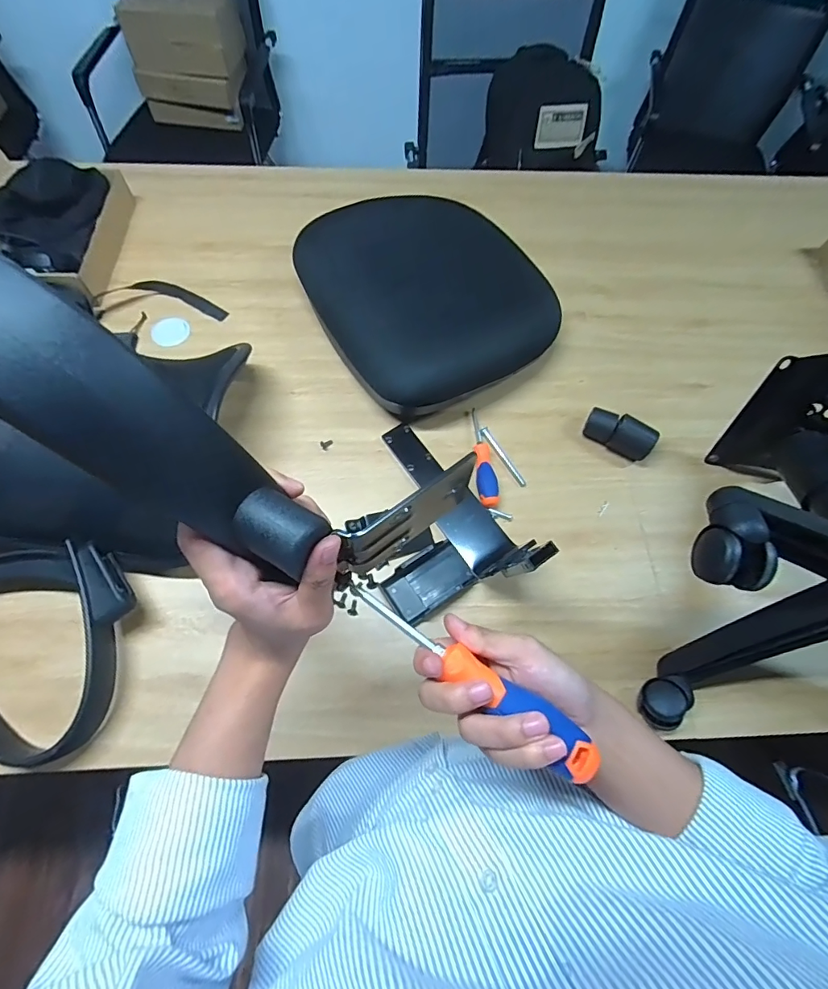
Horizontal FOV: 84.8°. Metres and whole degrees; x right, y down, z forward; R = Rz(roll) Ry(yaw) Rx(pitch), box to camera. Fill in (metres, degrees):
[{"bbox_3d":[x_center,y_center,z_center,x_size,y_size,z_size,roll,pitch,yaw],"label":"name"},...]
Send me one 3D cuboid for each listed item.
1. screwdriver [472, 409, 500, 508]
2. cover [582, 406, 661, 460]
[{"bbox_3d":[0.108,-0.062,0.739,0.031,0.034,0.182,-6,67,-4],"label":"screwdriver"},{"bbox_3d":[0.338,-0.101,0.748,0.107,0.057,0.043,36,70,13],"label":"cover"}]

